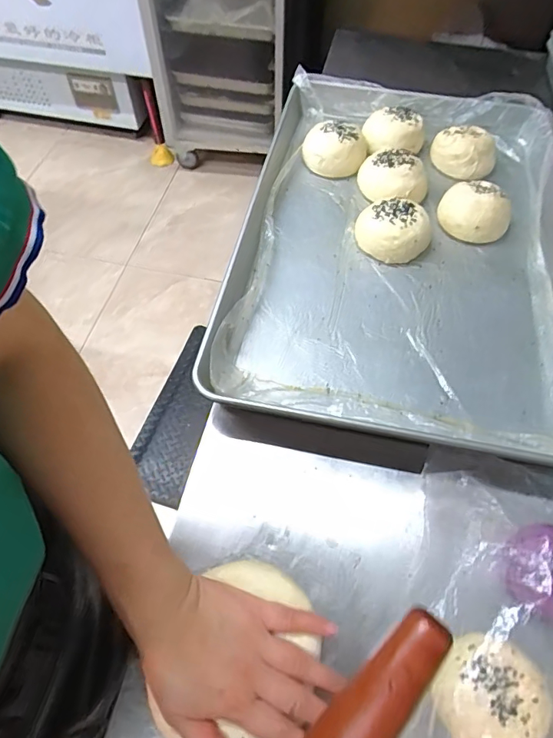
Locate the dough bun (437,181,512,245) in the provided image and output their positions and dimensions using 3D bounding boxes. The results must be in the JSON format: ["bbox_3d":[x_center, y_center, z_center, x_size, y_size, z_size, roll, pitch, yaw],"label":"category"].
[{"bbox_3d":[0.264,-0.208,0.616,0.091,0.046,0.079,14,59,11],"label":"dough bun"}]

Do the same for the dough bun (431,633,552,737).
[{"bbox_3d":[0.157,0.245,0.345,0.072,0.037,0.076,-1,58,1],"label":"dough bun"}]

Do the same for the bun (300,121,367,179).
[{"bbox_3d":[0.086,-0.328,0.685,0.093,0.044,0.085,9,58,7],"label":"bun"}]

